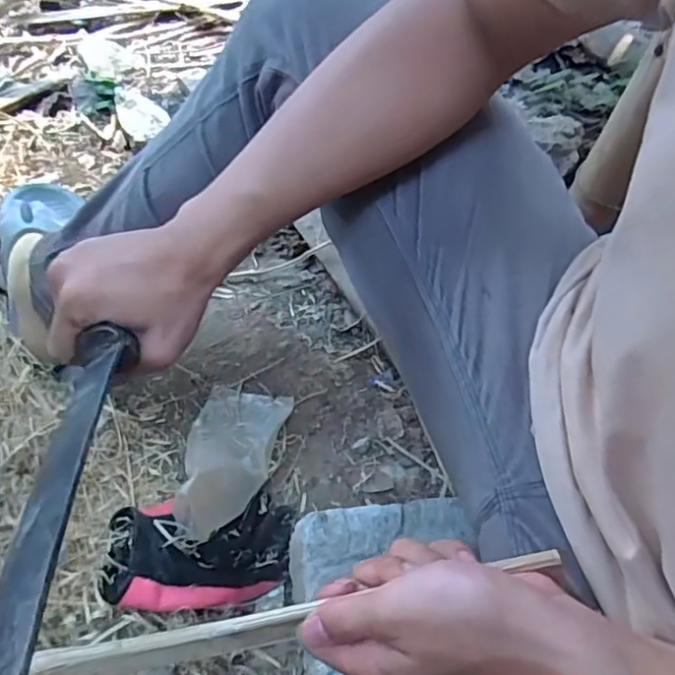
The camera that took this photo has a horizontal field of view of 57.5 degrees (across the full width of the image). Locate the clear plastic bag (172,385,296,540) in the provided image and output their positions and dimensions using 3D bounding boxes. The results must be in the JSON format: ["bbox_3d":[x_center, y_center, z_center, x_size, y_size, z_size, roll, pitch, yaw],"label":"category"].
[{"bbox_3d":[-0.106,0.103,0.583,0.093,0.100,0.170,9,57,4],"label":"clear plastic bag"}]

